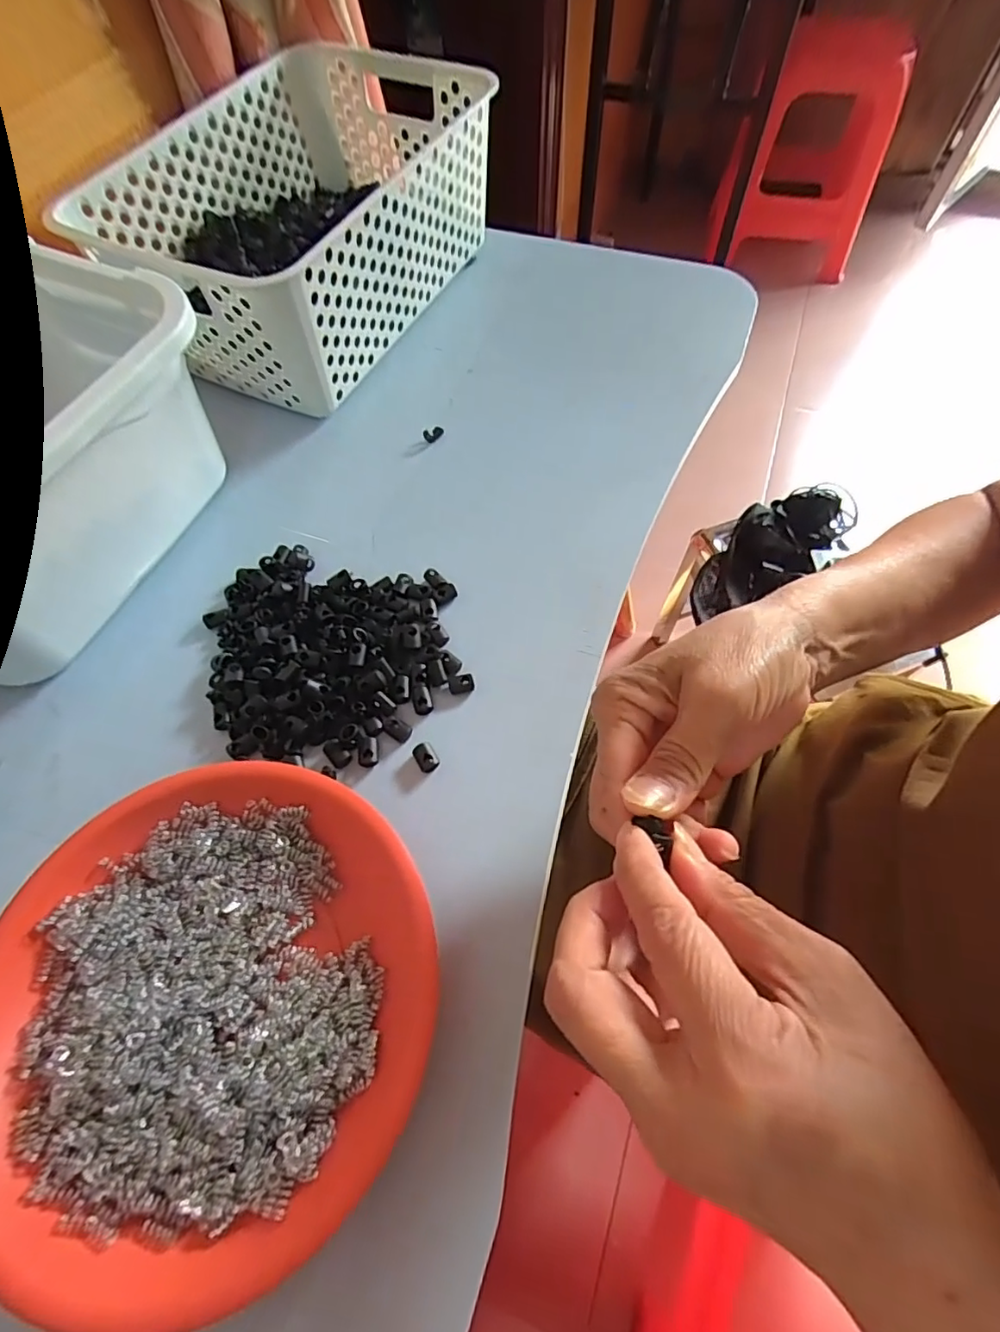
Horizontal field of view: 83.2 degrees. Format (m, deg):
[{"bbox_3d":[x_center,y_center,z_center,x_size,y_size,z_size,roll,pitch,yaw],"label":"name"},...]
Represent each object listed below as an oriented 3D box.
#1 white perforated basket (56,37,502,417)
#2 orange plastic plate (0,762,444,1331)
[{"bbox_3d":[-0.155,-0.359,0.457,0.200,0.111,0.303,26,66,14],"label":"white perforated basket"},{"bbox_3d":[-0.129,0.138,0.241,0.192,0.021,0.186,-1,63,1],"label":"orange plastic plate"}]

